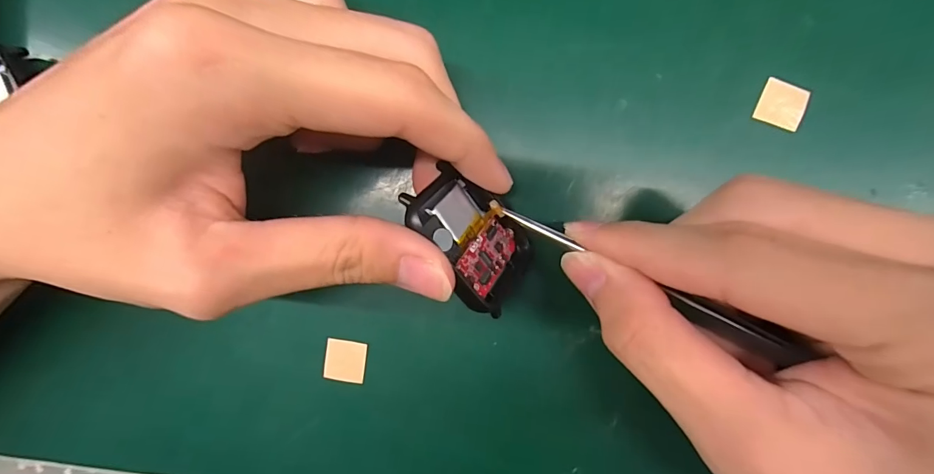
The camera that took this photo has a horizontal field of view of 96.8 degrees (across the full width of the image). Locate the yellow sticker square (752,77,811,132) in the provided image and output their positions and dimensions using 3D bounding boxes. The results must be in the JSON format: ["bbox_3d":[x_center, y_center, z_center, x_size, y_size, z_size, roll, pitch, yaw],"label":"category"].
[{"bbox_3d":[0.112,-0.047,0.146,0.015,0.004,0.014,20,92,2],"label":"yellow sticker square"}]

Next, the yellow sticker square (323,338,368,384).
[{"bbox_3d":[-0.046,0.047,0.158,0.015,0.004,0.016,9,95,1],"label":"yellow sticker square"}]

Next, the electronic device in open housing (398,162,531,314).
[{"bbox_3d":[0.003,-0.001,0.135,0.006,0.037,0.046,-24,111,43],"label":"electronic device in open housing"}]

